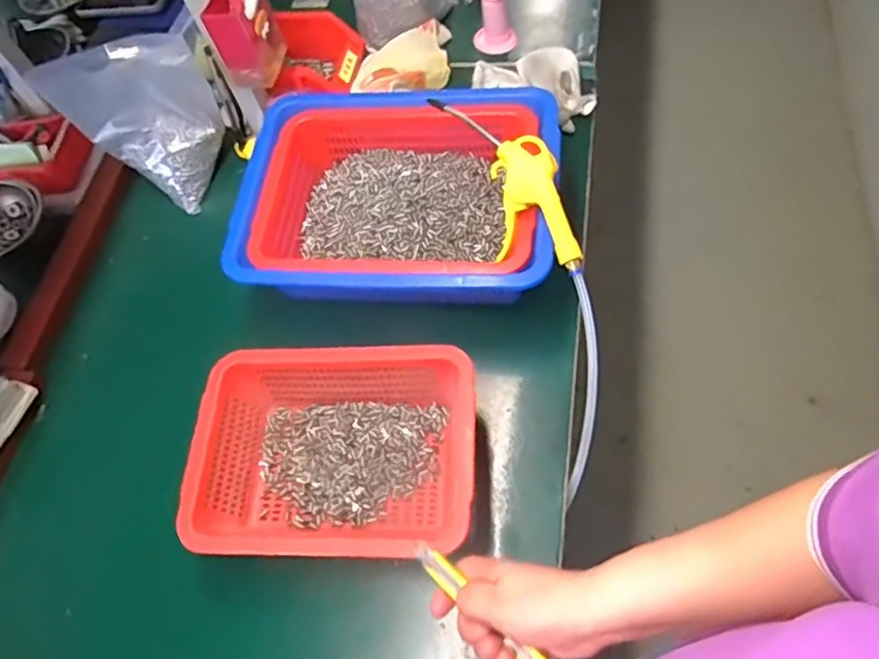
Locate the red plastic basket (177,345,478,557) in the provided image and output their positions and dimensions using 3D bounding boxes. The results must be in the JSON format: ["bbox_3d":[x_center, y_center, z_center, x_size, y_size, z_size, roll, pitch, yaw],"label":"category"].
[{"bbox_3d":[-0.095,0.124,0.606,0.267,0.085,0.196,-1,62,8],"label":"red plastic basket"}]

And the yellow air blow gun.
[{"bbox_3d":[0.075,-0.148,0.642,0.080,0.079,0.229,-19,61,-2],"label":"yellow air blow gun"}]

